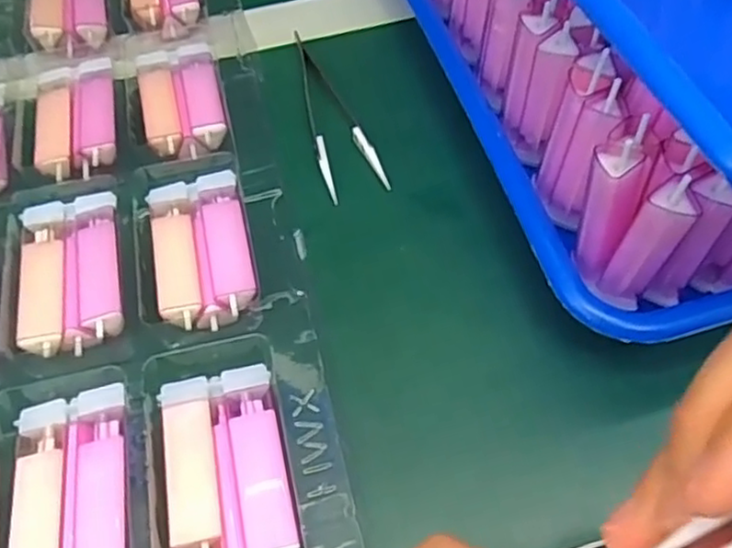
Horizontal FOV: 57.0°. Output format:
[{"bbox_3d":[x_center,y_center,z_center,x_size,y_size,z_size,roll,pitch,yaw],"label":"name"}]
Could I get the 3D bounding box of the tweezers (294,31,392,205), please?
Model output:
[{"bbox_3d":[-0.020,-0.086,0.346,0.029,0.009,0.119,-17,56,-8],"label":"tweezers"}]

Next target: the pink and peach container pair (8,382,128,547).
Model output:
[{"bbox_3d":[-0.100,0.074,0.227,0.038,0.011,0.071,-12,56,-5],"label":"pink and peach container pair"}]

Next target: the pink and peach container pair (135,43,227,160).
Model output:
[{"bbox_3d":[-0.094,-0.090,0.342,0.038,0.012,0.070,-13,56,-6],"label":"pink and peach container pair"}]

